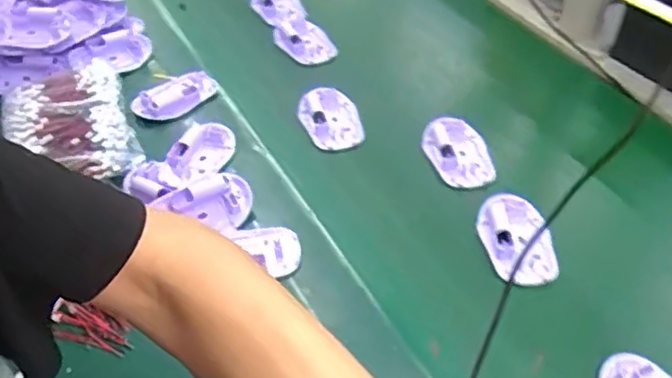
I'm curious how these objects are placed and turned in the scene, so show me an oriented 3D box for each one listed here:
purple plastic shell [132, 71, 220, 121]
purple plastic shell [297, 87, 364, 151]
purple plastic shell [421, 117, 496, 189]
[{"bbox_3d":[-0.179,-0.104,0.708,0.094,0.011,0.054,-30,51,-24],"label":"purple plastic shell"},{"bbox_3d":[-0.006,-0.079,0.696,0.063,0.019,0.082,-11,45,-8],"label":"purple plastic shell"},{"bbox_3d":[0.126,-0.036,0.660,0.058,0.025,0.092,-9,45,-6],"label":"purple plastic shell"}]

